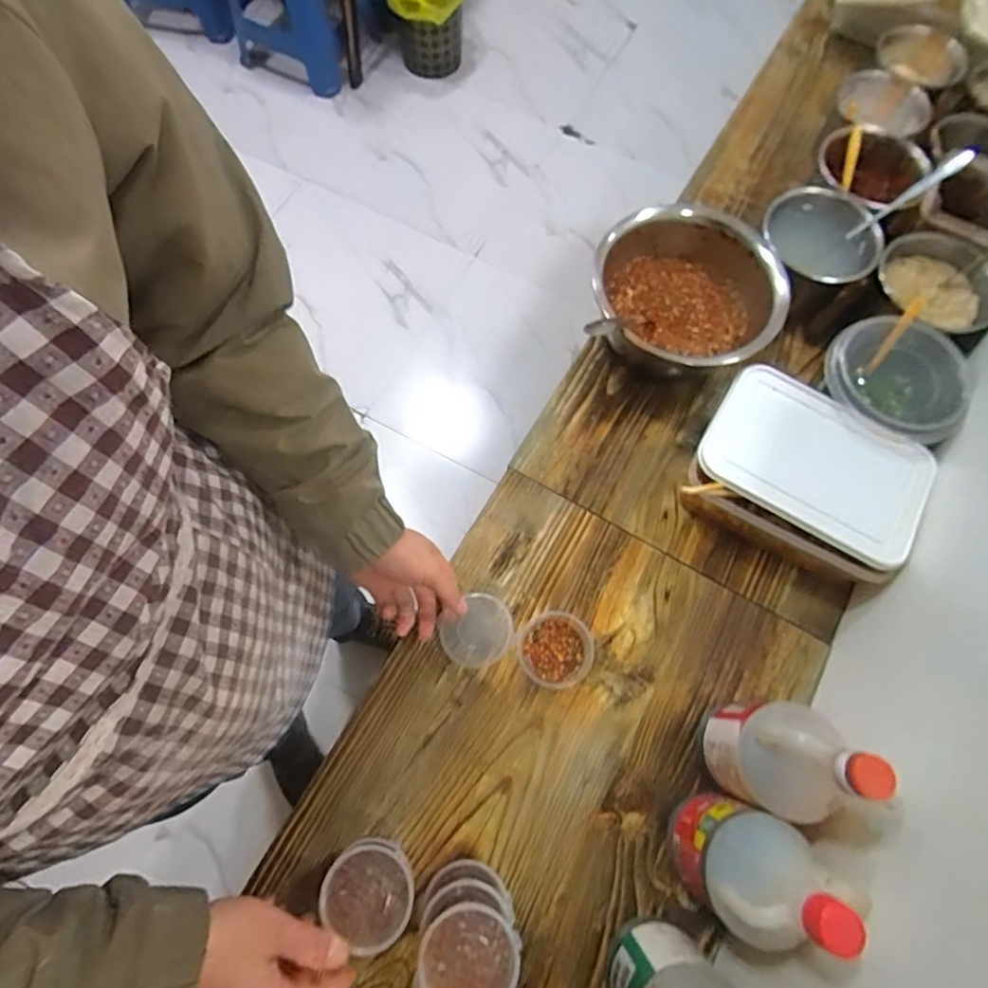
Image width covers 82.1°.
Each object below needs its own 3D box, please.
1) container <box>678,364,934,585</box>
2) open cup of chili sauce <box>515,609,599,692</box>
[{"bbox_3d":[0.335,-0.018,0.632,0.219,0.094,0.180,30,71,12],"label":"container"},{"bbox_3d":[0.064,0.162,0.589,0.076,0.038,0.073,0,68,0],"label":"open cup of chili sauce"}]

